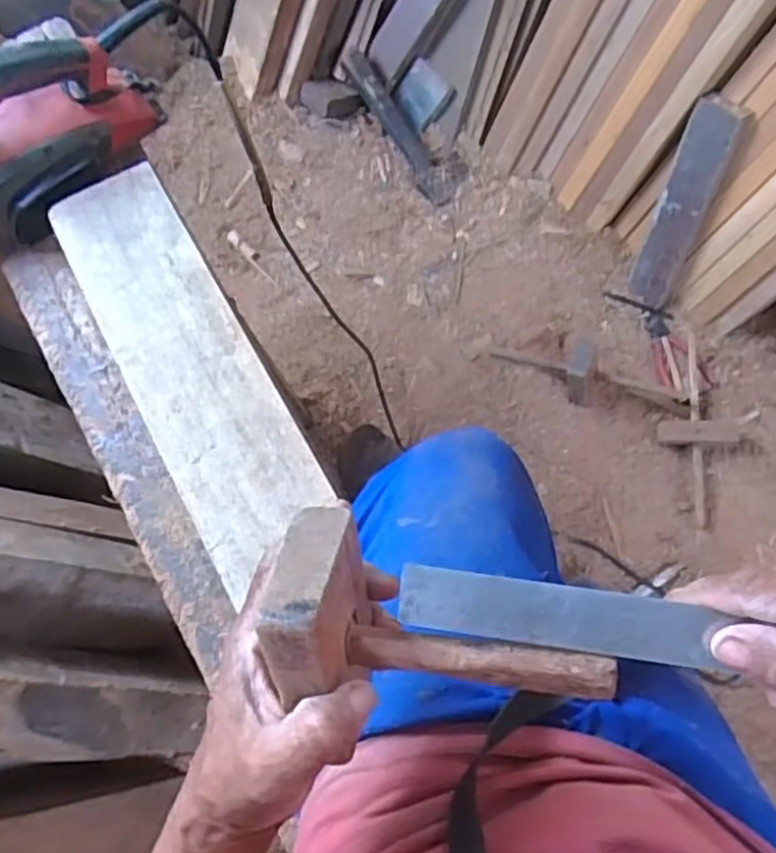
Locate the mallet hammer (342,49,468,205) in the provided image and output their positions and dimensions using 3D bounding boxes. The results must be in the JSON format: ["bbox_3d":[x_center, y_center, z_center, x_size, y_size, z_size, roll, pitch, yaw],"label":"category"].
[{"bbox_3d":[0.029,-0.595,1.451,0.107,0.043,0.332,-43,105,-12],"label":"mallet hammer"}]

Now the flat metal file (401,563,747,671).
[{"bbox_3d":[0.074,0.085,0.328,0.135,0.004,0.028,7,86,8],"label":"flat metal file"}]

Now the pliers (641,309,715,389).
[{"bbox_3d":[0.532,-0.144,1.374,0.087,0.028,0.178,-18,75,-7],"label":"pliers"}]

